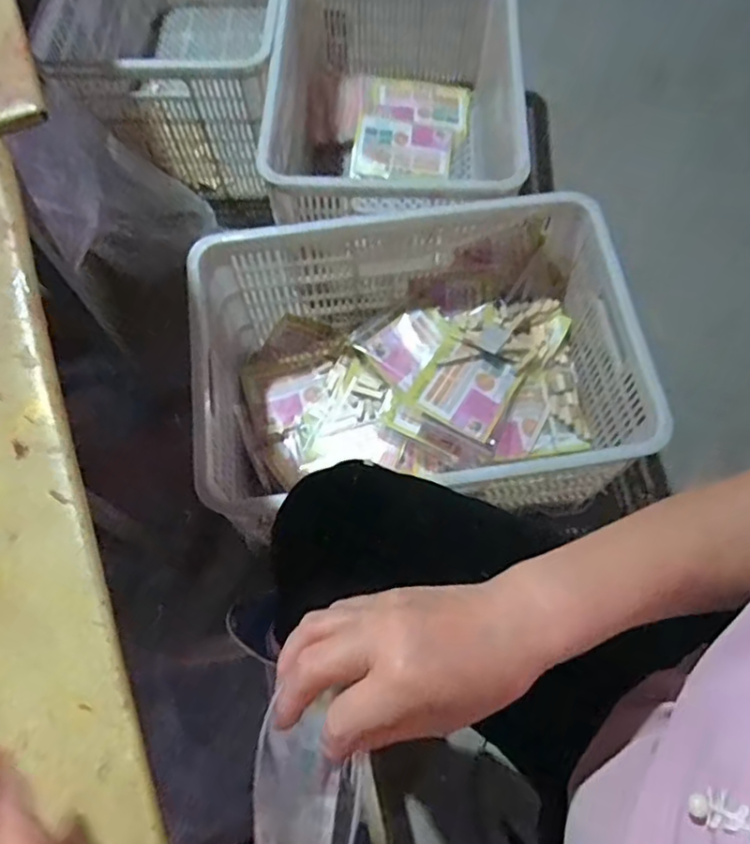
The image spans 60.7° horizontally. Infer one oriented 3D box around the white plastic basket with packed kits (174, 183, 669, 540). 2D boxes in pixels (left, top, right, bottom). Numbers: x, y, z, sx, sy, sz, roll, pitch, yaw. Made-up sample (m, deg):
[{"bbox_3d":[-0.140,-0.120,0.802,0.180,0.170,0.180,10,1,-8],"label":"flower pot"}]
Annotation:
[{"bbox_3d":[0.049,-0.064,0.983,0.603,0.288,0.405,-9,68,-3],"label":"white plastic basket with packed kits"}]

